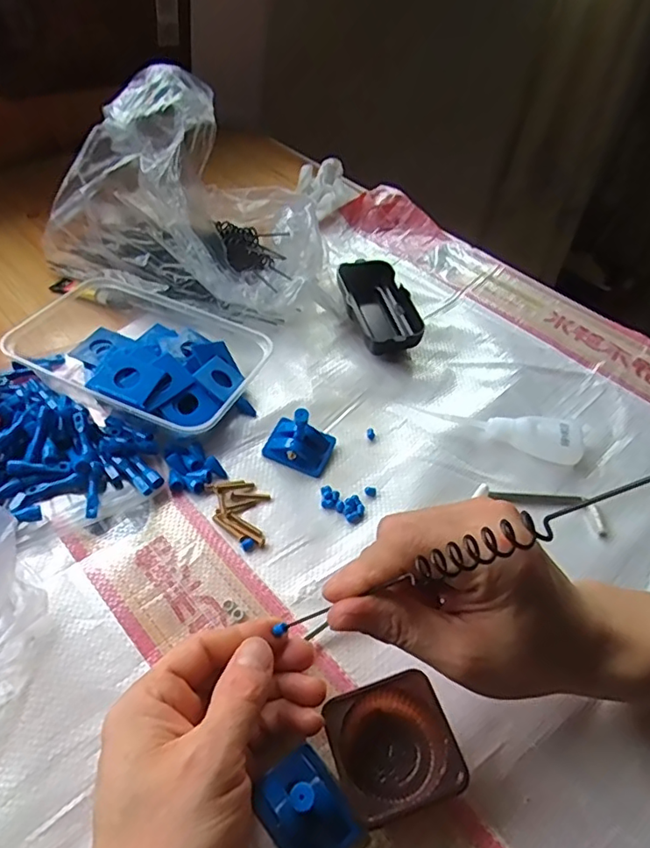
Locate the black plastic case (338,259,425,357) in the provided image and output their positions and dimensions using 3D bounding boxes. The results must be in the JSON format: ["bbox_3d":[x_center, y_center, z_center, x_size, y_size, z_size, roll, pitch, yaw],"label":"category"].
[{"bbox_3d":[0.046,-0.101,0.494,0.050,0.027,0.110,-9,49,-12],"label":"black plastic case"}]

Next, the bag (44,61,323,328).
[{"bbox_3d":[-0.097,-0.191,0.480,0.217,0.151,0.161,23,50,16],"label":"bag"}]

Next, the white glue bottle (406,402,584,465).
[{"bbox_3d":[0.123,0.002,0.411,0.121,0.018,0.029,13,48,8],"label":"white glue bottle"}]

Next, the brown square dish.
[{"bbox_3d":[0.031,0.152,0.267,0.053,0.027,0.053,-13,50,-15],"label":"brown square dish"}]

